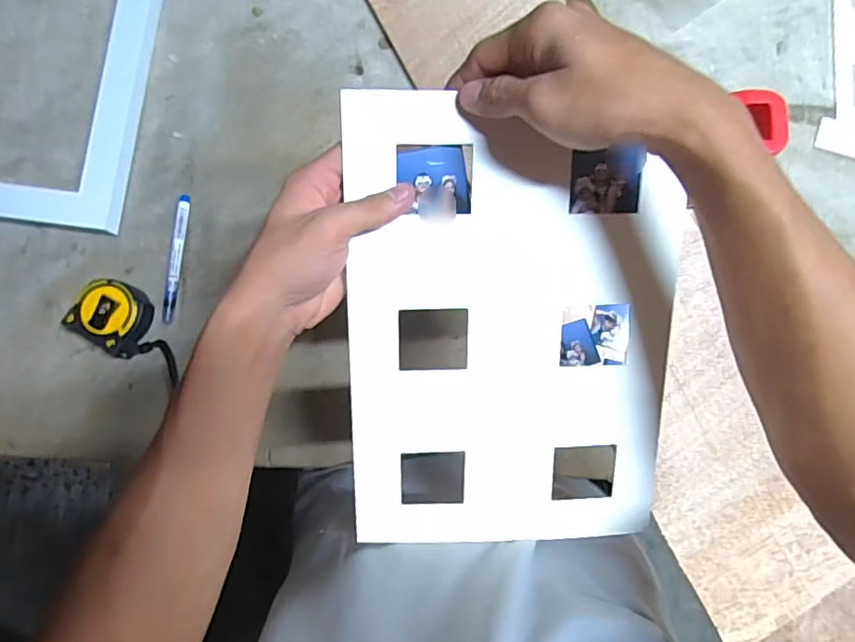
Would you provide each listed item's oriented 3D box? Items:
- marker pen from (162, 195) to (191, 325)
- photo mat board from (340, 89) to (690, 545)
[{"bbox_3d":[-0.261,-0.064,0.576,0.013,0.009,0.134,5,84,3],"label":"marker pen"},{"bbox_3d":[0.056,0.011,0.352,0.205,0.009,0.282,-1,103,-5],"label":"photo mat board"}]

